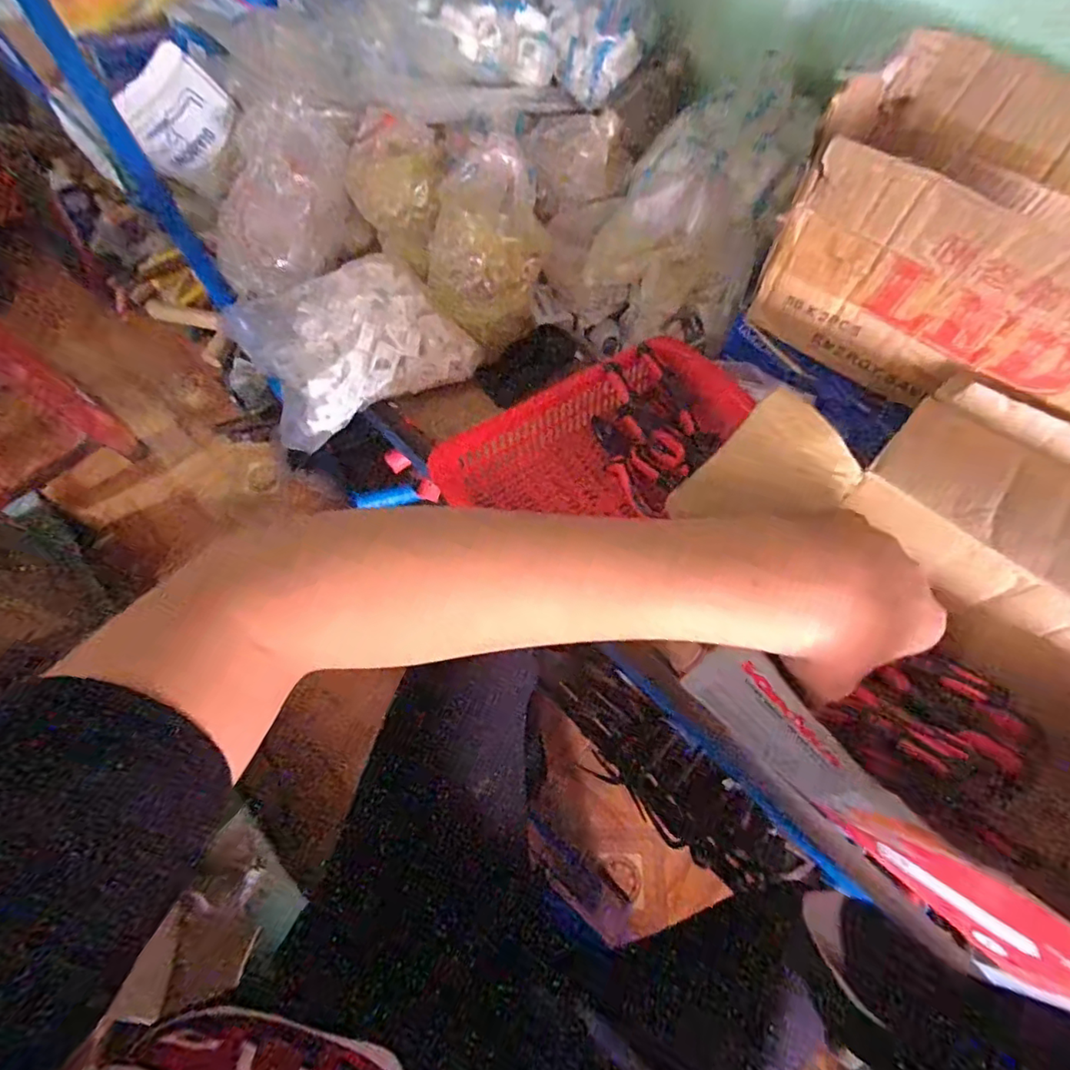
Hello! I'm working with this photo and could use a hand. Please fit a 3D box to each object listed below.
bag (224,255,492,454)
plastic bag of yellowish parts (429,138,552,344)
[{"bbox_3d":[-0.197,-0.215,0.583,0.208,0.070,0.200,-30,68,-13],"label":"bag"},{"bbox_3d":[-0.049,-0.290,0.557,0.123,0.142,0.134,-12,66,-5],"label":"plastic bag of yellowish parts"}]

